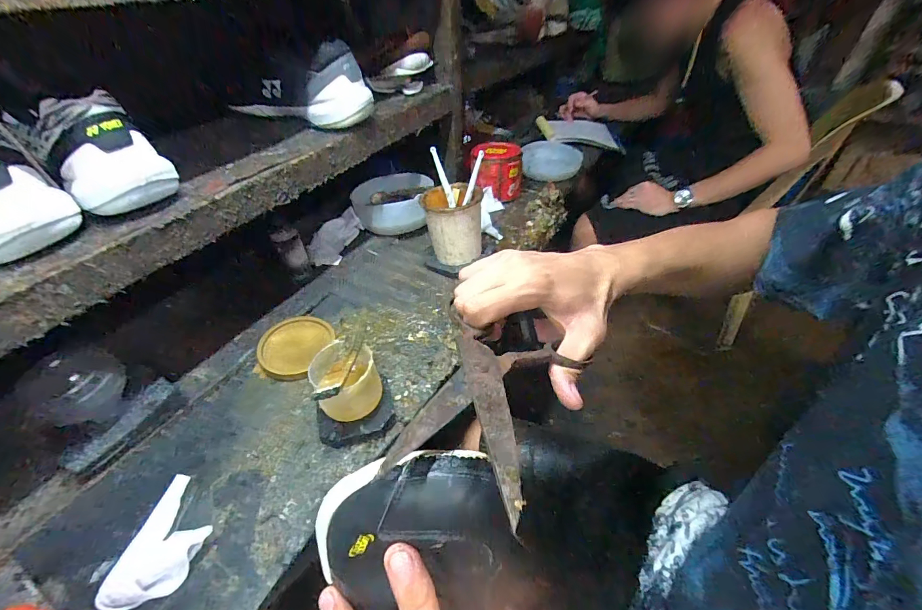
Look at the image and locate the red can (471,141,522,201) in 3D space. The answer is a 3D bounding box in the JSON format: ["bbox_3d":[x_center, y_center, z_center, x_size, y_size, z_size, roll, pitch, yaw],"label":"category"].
[{"bbox_3d":[0.073,-0.277,0.803,0.101,0.085,0.097,-2,43,0],"label":"red can"}]

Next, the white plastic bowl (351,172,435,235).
[{"bbox_3d":[-0.122,-0.182,0.714,0.138,0.076,0.125,-9,43,-7],"label":"white plastic bowl"}]

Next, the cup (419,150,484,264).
[{"bbox_3d":[-0.012,-0.142,0.612,0.089,0.147,0.108,2,43,5],"label":"cup"}]

